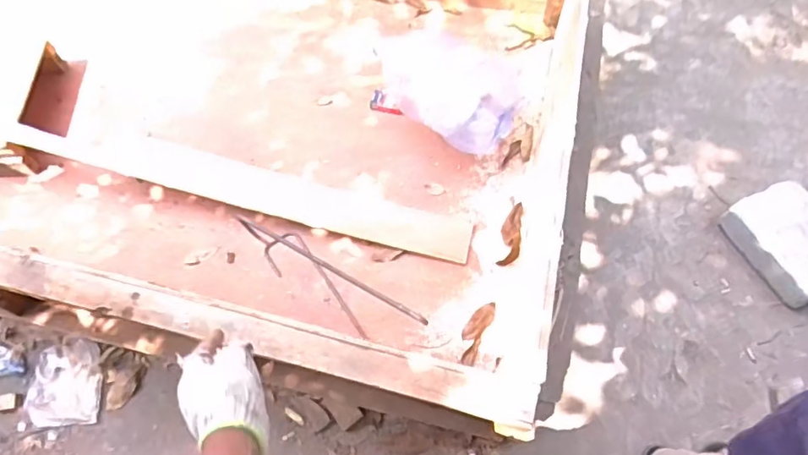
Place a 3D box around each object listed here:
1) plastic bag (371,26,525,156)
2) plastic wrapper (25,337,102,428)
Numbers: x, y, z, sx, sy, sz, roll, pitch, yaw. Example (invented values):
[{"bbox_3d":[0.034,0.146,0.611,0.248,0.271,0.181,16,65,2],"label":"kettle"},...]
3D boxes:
[{"bbox_3d":[0.116,-0.450,1.495,0.493,0.195,0.321,36,72,17],"label":"plastic bag"},{"bbox_3d":[-0.856,0.385,1.327,0.181,0.034,0.208,-6,65,0],"label":"plastic wrapper"}]

